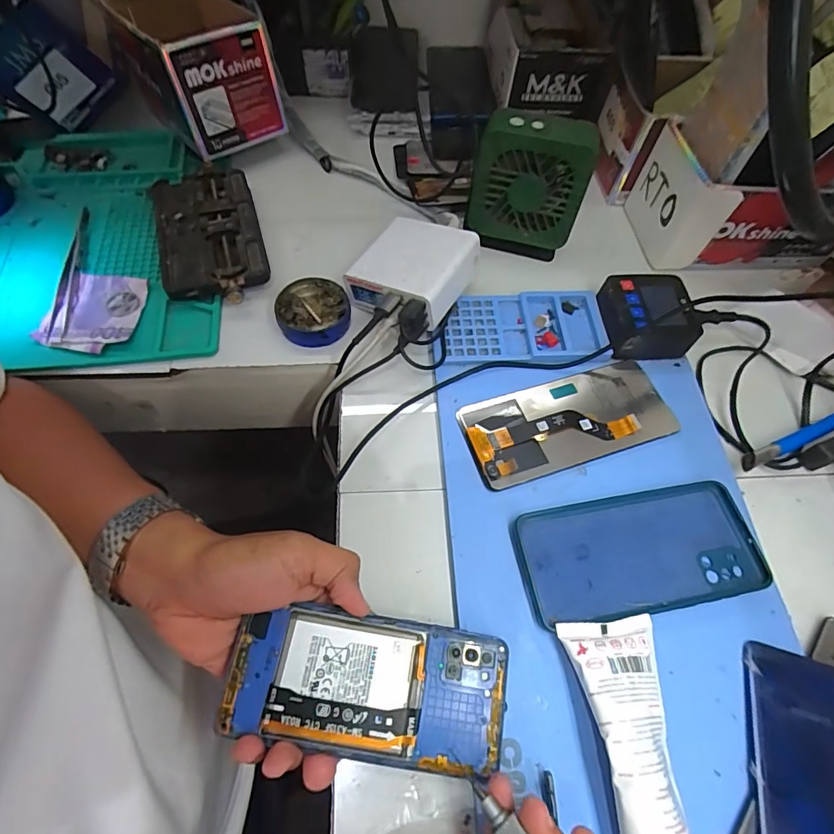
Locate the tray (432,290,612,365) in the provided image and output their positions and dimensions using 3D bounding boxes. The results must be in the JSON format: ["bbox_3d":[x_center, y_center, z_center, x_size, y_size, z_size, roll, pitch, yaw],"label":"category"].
[{"bbox_3d":[0.089,-0.077,0.394,0.149,0.008,0.072,-1,64,-3],"label":"tray"}]

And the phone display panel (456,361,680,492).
[{"bbox_3d":[0.116,0.003,0.356,0.158,0.006,0.071,-16,63,-11],"label":"phone display panel"}]

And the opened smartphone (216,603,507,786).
[{"bbox_3d":[-0.027,0.153,0.260,0.154,0.004,0.069,10,64,-3],"label":"opened smartphone"}]

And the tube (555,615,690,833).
[{"bbox_3d":[0.122,0.197,0.243,0.054,0.038,0.162,-4,64,-5],"label":"tube"}]

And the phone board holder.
[{"bbox_3d":[-0.191,-0.170,0.421,0.092,0.028,0.171,-19,66,-12],"label":"phone board holder"}]

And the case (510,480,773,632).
[{"bbox_3d":[0.151,0.092,0.313,0.163,0.009,0.075,-9,65,-7],"label":"case"}]

